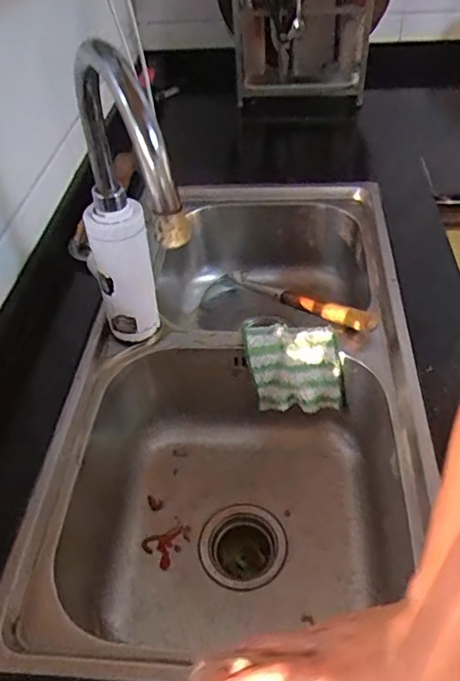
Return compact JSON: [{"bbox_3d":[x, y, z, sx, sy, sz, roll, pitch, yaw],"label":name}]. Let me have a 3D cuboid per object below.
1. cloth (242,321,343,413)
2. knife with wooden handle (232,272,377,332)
[{"bbox_3d":[0.082,0.038,0.714,0.128,0.110,0.050,2,45,6],"label":"cloth"},{"bbox_3d":[0.089,-0.059,0.778,0.029,0.026,0.289,-30,32,-25],"label":"knife with wooden handle"}]

